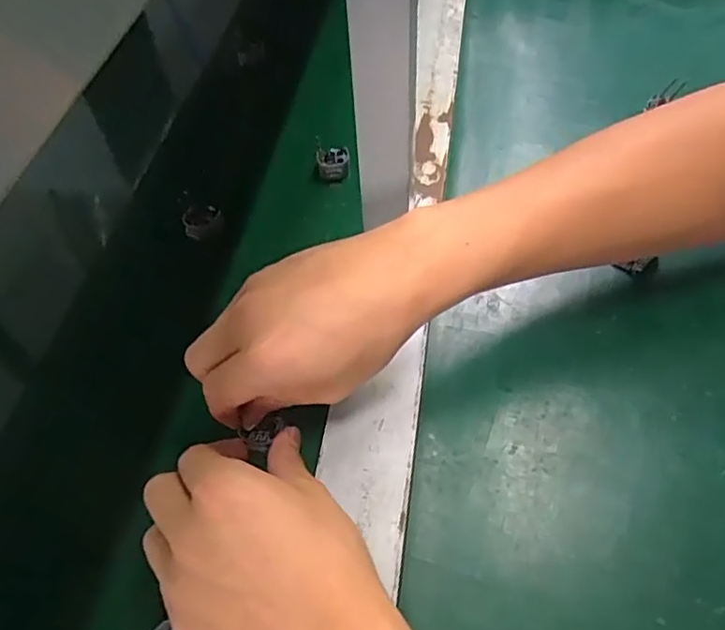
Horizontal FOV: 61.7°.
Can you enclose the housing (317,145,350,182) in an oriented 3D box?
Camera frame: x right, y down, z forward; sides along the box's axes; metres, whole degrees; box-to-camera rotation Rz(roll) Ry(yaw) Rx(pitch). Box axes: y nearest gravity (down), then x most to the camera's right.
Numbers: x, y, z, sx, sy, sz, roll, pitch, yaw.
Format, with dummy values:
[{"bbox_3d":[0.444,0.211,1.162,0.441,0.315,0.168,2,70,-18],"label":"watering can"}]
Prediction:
[{"bbox_3d":[-0.022,-0.119,0.473,0.025,0.015,0.025,-2,53,3],"label":"housing"}]

